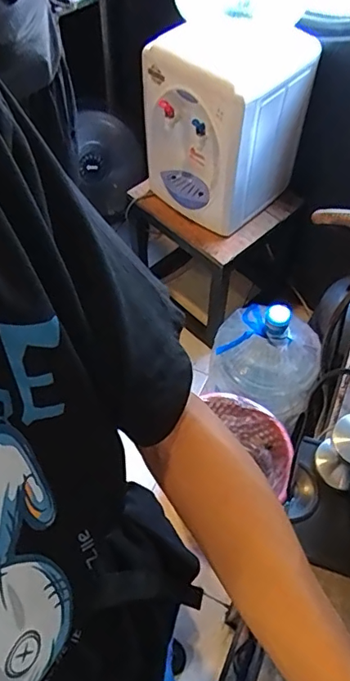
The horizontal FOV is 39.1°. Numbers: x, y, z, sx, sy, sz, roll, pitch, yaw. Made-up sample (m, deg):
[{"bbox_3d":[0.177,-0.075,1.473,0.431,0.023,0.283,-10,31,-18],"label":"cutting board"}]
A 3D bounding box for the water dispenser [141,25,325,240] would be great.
[{"bbox_3d":[0.135,-0.565,1.273,0.362,0.408,0.316,-39,65,-22],"label":"water dispenser"}]

